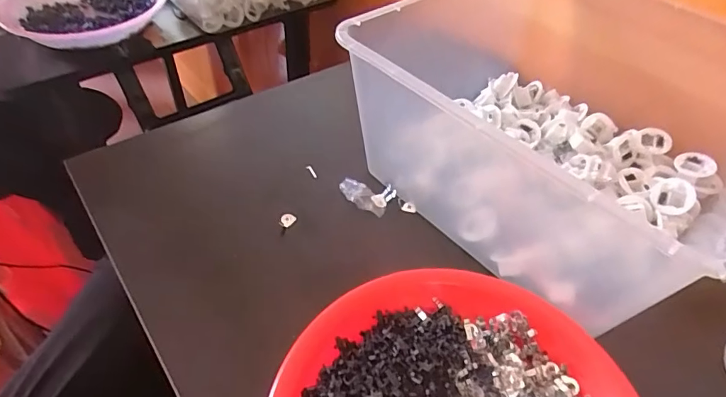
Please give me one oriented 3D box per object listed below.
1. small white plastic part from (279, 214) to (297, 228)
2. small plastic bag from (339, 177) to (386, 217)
[{"bbox_3d":[-0.067,0.020,0.406,0.011,0.004,0.014,25,52,18],"label":"small white plastic part"},{"bbox_3d":[-0.004,-0.003,0.419,0.051,0.013,0.020,35,55,25],"label":"small plastic bag"}]

